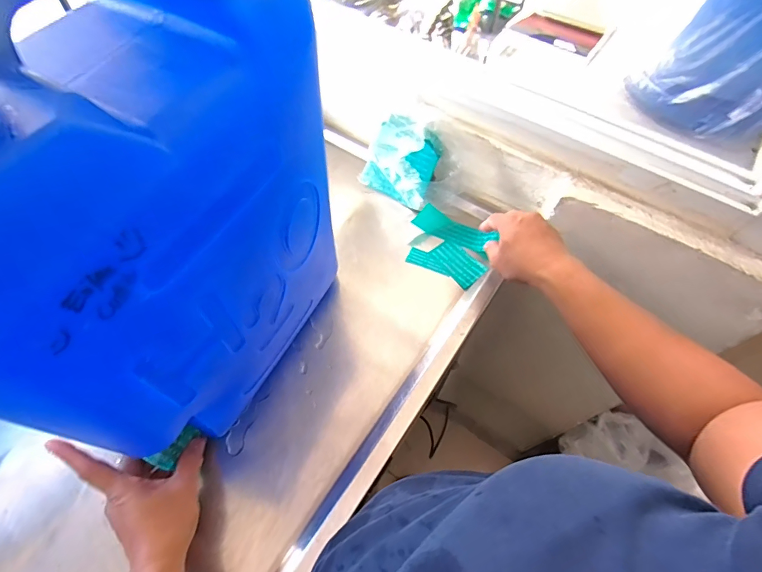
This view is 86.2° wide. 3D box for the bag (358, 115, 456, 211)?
[{"bbox_3d":[0.032,-0.191,0.618,0.133,0.125,0.078,36,64,18],"label":"bag"}]

